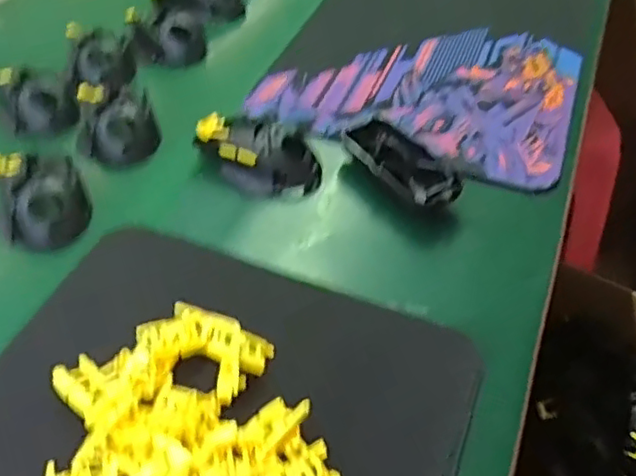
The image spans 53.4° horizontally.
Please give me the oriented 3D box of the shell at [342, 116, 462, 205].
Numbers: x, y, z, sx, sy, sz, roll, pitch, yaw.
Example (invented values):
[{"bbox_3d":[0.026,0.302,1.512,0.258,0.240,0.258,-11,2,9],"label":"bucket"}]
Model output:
[{"bbox_3d":[0.069,-0.062,0.534,0.049,0.026,0.114,-23,48,-23],"label":"shell"}]

